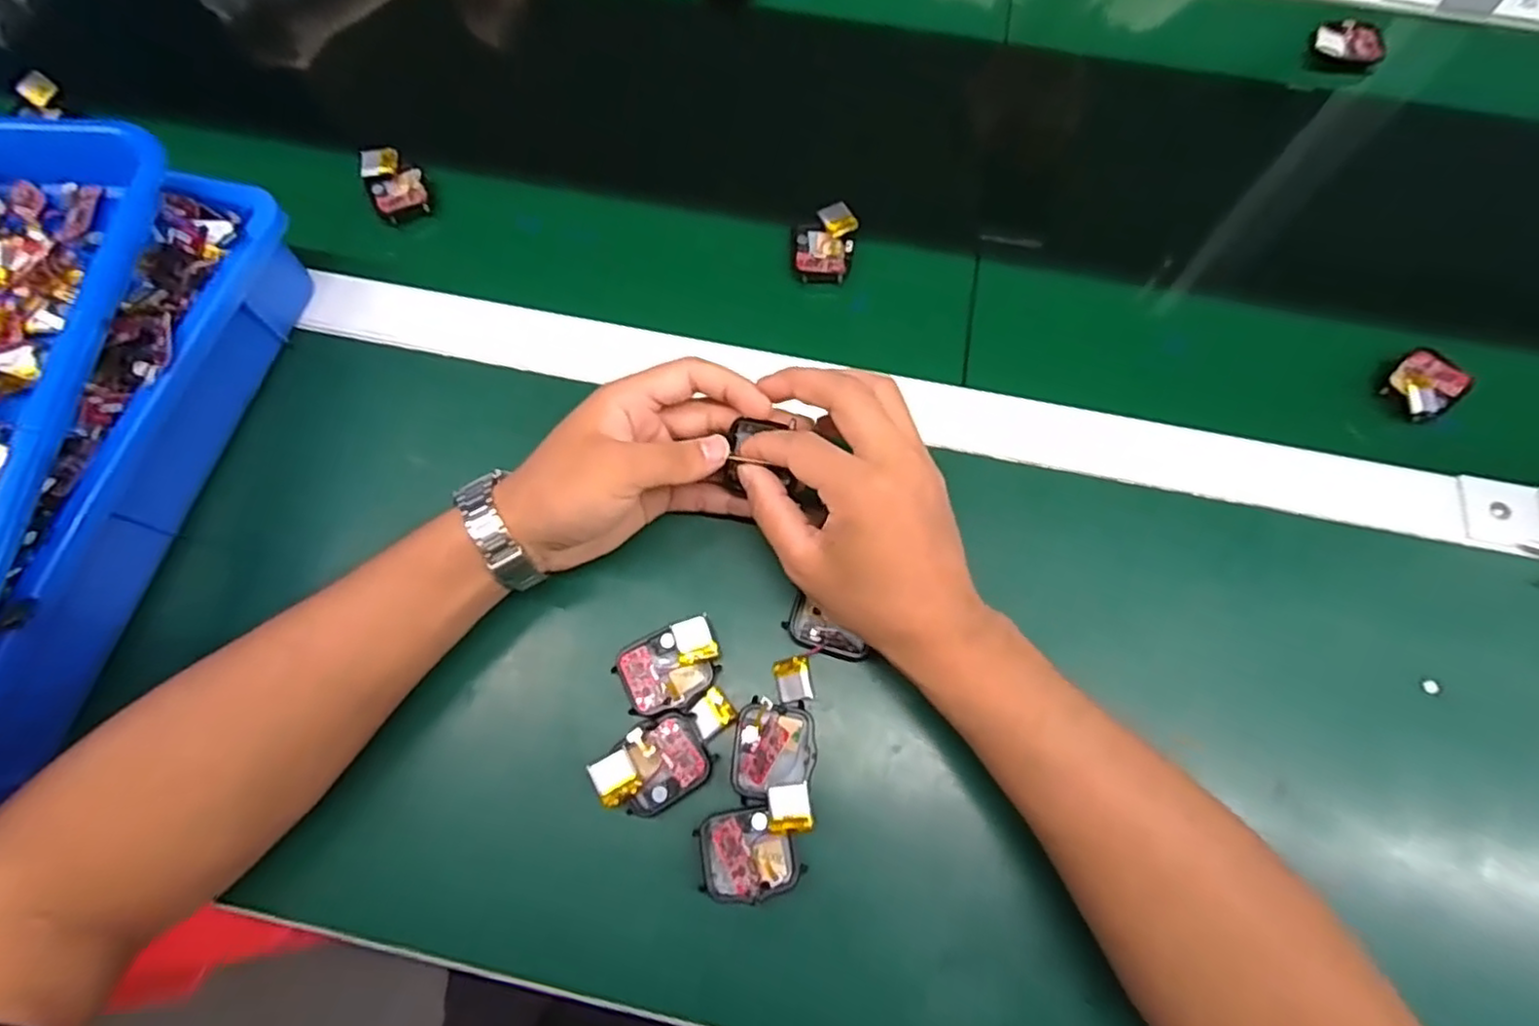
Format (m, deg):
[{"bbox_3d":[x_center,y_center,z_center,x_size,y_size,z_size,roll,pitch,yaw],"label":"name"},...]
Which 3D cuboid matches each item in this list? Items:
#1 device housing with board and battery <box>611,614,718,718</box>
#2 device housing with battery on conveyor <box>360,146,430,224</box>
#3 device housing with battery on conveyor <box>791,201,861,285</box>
[{"bbox_3d":[-0.049,0.078,0.340,0.051,0.016,0.038,-21,72,-7],"label":"device housing with board and battery"},{"bbox_3d":[-0.248,-0.219,0.454,0.034,0.020,0.050,-24,73,-8],"label":"device housing with battery on conveyor"},{"bbox_3d":[0.035,-0.174,0.435,0.039,0.011,0.054,12,71,4],"label":"device housing with battery on conveyor"}]

